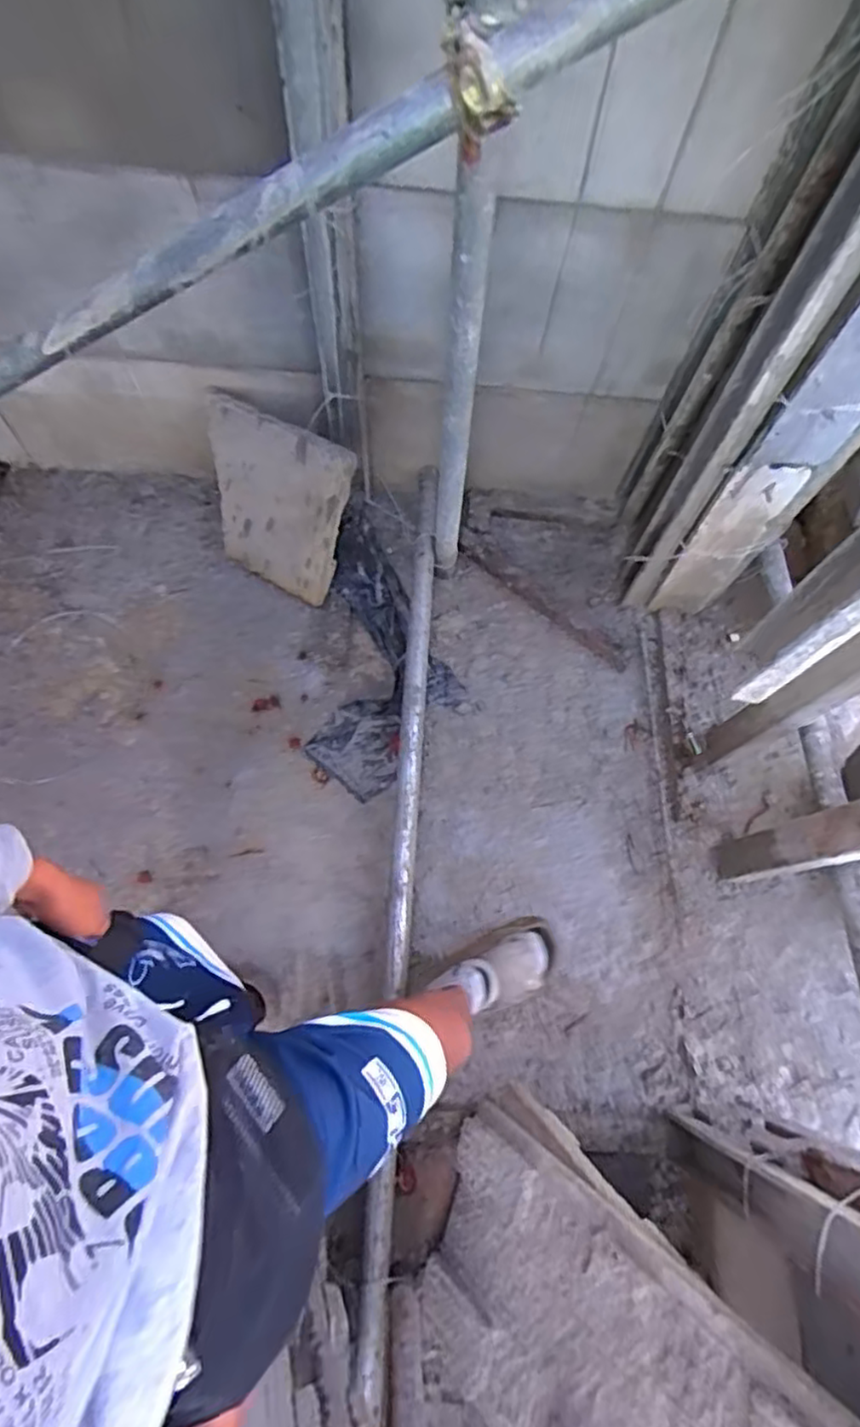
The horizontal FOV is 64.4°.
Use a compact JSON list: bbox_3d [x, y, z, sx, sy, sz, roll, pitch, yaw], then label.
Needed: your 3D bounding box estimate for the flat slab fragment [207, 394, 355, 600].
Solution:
[{"bbox_3d":[-0.338,-0.446,1.448,0.330,0.355,0.042,28,43,8],"label":"flat slab fragment"}]

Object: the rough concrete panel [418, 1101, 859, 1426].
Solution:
[{"bbox_3d":[0.215,0.824,0.829,0.037,0.734,0.358,23,74,-26],"label":"rough concrete panel"}]

